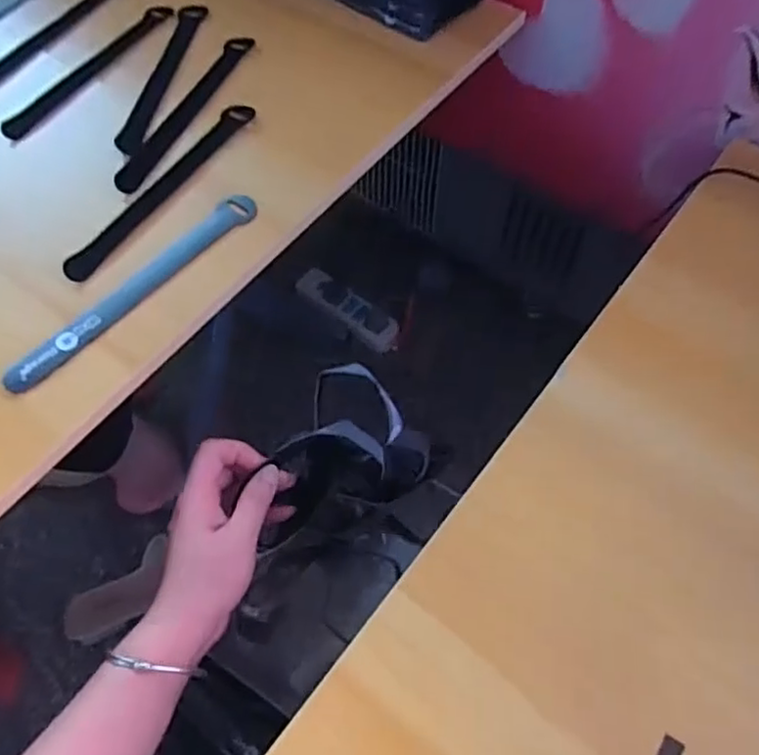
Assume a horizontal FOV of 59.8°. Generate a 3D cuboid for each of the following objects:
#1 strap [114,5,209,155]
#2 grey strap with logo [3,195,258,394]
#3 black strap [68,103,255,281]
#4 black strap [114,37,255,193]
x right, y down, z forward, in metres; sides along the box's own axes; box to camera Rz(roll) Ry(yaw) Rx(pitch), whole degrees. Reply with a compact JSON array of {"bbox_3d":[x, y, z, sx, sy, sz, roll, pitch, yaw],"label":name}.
[{"bbox_3d":[-0.183,-0.261,0.561,0.024,0.004,0.217,3,60,3],"label":"strap"},{"bbox_3d":[-0.156,-0.062,0.428,0.027,0.007,0.198,34,66,19],"label":"grey strap with logo"},{"bbox_3d":[-0.156,-0.142,0.482,0.025,0.004,0.203,24,59,14],"label":"black strap"},{"bbox_3d":[-0.154,-0.217,0.532,0.023,0.006,0.207,15,56,8],"label":"black strap"}]

